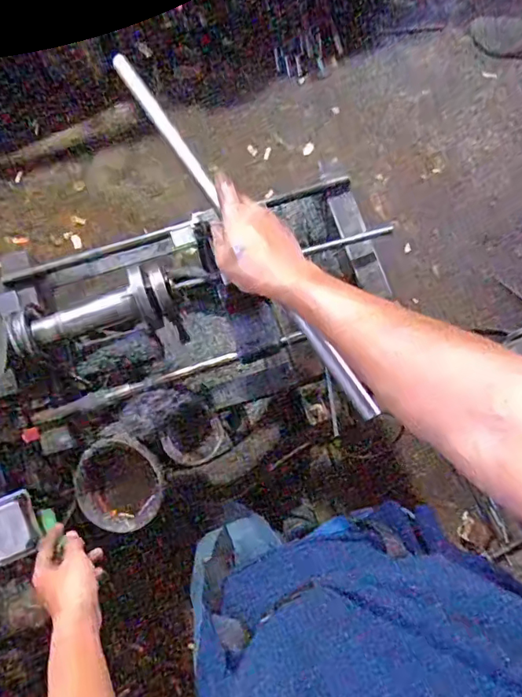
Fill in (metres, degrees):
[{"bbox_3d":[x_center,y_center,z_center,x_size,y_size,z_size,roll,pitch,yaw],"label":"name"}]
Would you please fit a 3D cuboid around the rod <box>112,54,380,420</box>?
[{"bbox_3d":[-0.027,-0.129,0.523,0.016,0.017,0.477,-34,79,-6],"label":"rod"}]

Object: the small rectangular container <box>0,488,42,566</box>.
[{"bbox_3d":[-0.355,0.253,0.713,0.075,0.016,0.087,-24,79,-4],"label":"small rectangular container"}]

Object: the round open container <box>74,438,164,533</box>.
[{"bbox_3d":[-0.197,0.189,0.702,0.111,0.031,0.124,-20,79,-3],"label":"round open container"}]

